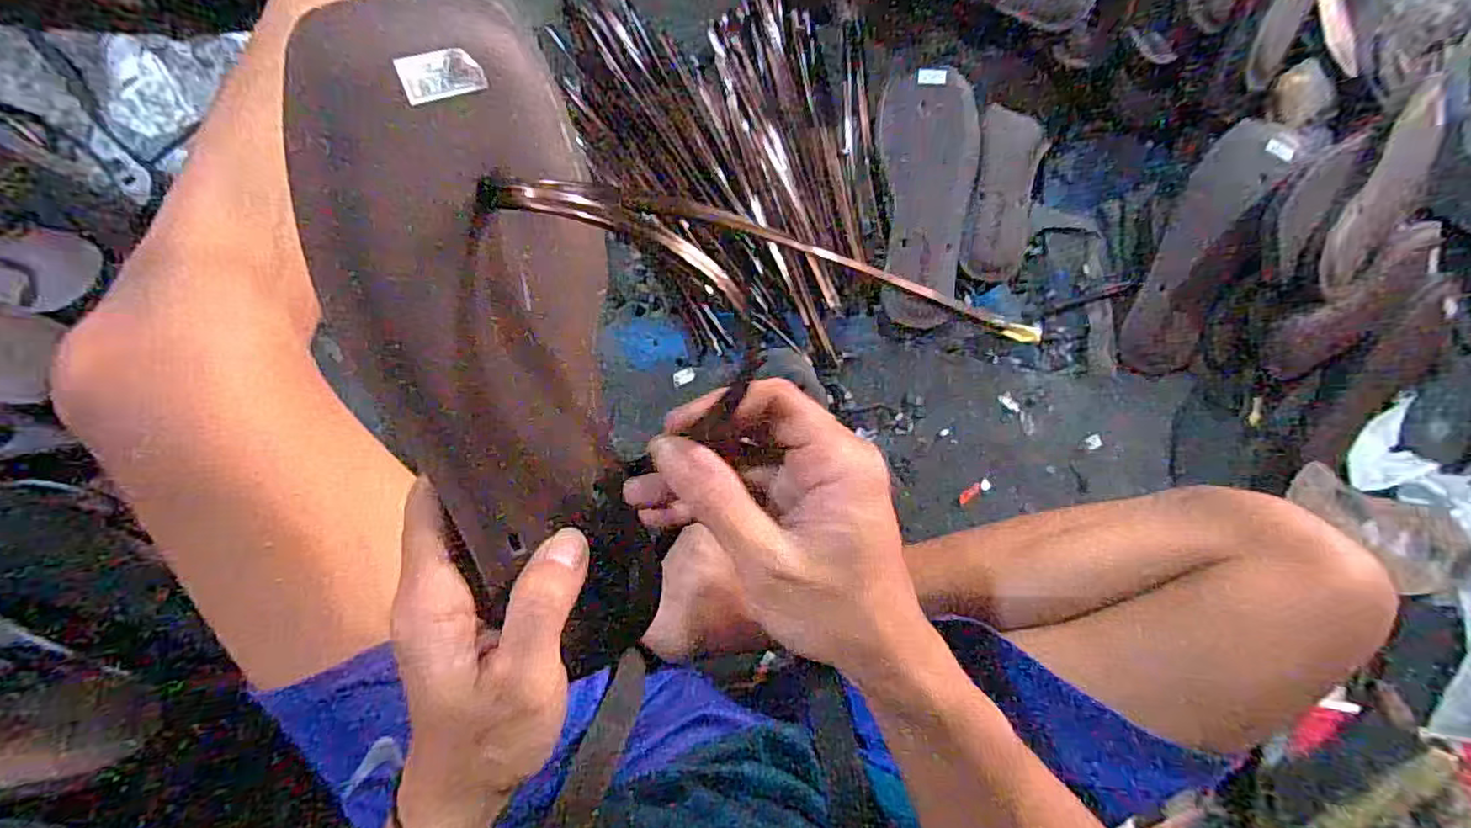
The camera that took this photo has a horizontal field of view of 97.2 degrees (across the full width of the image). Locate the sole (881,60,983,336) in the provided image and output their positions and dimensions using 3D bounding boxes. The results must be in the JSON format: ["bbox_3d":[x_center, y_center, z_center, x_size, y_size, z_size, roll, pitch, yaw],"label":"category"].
[{"bbox_3d":[0.179,-0.193,0.585,0.083,0.018,0.220,-2,91,-8],"label":"sole"}]

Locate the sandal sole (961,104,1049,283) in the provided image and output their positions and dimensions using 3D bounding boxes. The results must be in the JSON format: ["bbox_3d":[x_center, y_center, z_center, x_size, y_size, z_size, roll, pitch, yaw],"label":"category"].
[{"bbox_3d":[0.250,-0.199,0.595,0.065,0.017,0.146,6,89,-8],"label":"sandal sole"}]

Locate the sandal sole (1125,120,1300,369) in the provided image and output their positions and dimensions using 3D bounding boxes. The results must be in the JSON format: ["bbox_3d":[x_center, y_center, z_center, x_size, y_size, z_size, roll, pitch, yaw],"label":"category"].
[{"bbox_3d":[0.436,-0.154,0.601,0.075,0.024,0.238,19,101,-8],"label":"sandal sole"}]

